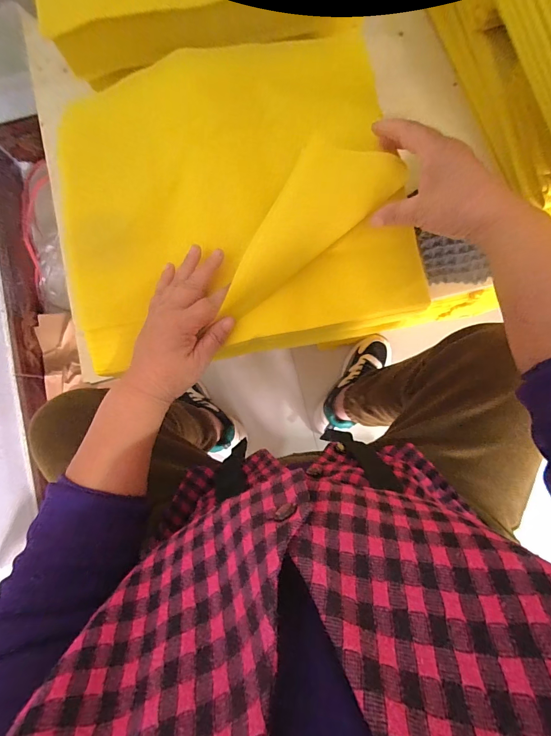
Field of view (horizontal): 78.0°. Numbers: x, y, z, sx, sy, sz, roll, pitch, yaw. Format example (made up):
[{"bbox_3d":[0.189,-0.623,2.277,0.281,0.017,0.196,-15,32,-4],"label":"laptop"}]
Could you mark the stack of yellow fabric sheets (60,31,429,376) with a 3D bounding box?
[{"bbox_3d":[-0.049,-0.187,0.353,0.348,0.046,0.328,-12,83,0],"label":"stack of yellow fabric sheets"}]

